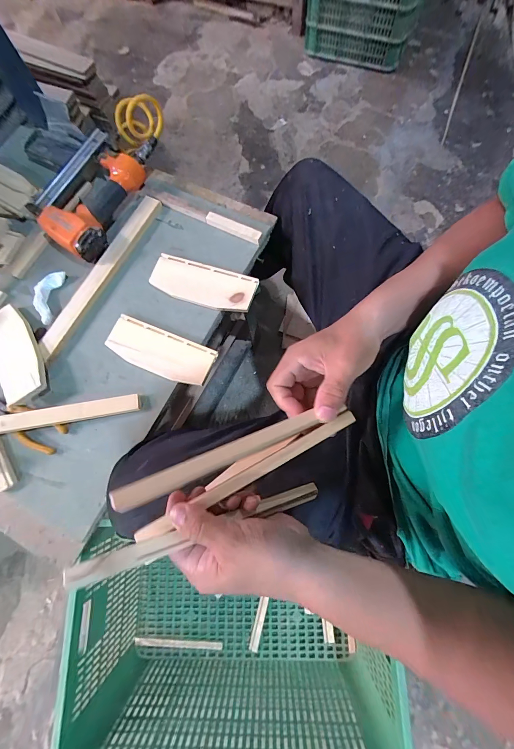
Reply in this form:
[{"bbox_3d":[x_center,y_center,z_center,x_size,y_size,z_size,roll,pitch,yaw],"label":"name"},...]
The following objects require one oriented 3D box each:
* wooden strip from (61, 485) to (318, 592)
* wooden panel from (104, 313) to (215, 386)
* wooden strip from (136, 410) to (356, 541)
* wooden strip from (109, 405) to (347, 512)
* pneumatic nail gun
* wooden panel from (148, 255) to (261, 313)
[{"bbox_3d":[-0.039,0.135,0.269,0.224,0.009,0.016,-8,72,-26],"label":"wooden strip"},{"bbox_3d":[-0.160,-0.039,0.496,0.182,0.014,0.071,22,78,7],"label":"wooden panel"},{"bbox_3d":[-0.002,0.091,0.282,0.222,0.006,0.013,-26,75,-13],"label":"wooden strip"},{"bbox_3d":[-0.031,0.075,0.276,0.190,0.015,0.018,-20,74,-16],"label":"wooden strip"},{"bbox_3d":[-0.318,-0.344,0.555,0.178,0.055,0.255,22,78,7],"label":"pneumatic nail gun"},{"bbox_3d":[-0.094,-0.157,0.522,0.182,0.017,0.075,18,77,6],"label":"wooden panel"}]

